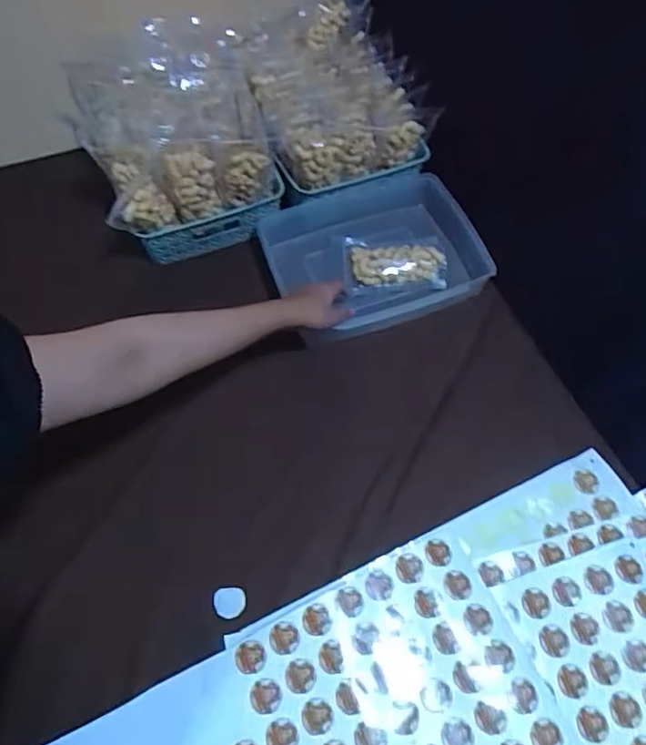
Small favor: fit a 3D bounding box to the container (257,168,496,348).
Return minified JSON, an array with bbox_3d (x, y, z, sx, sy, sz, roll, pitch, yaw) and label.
[{"bbox_3d":[0.079,-0.169,0.779,0.301,0.075,0.219,-18,64,-11],"label":"container"}]

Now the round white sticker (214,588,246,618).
[{"bbox_3d":[-0.103,0.253,0.574,0.034,0.005,0.030,0,62,-1],"label":"round white sticker"}]

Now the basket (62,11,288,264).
[{"bbox_3d":[-0.223,-0.350,0.785,0.254,0.158,0.305,-18,65,-10],"label":"basket"}]

